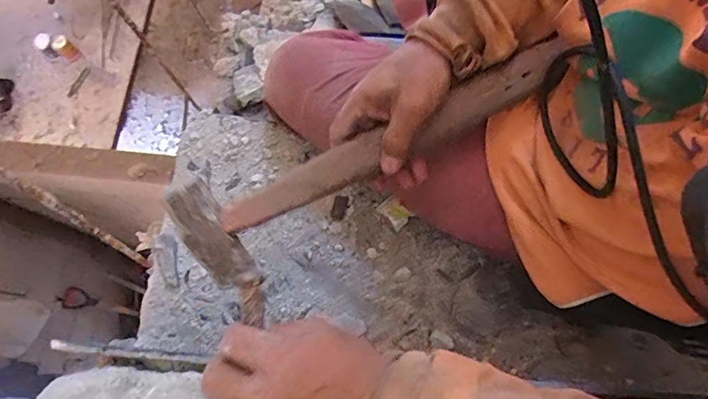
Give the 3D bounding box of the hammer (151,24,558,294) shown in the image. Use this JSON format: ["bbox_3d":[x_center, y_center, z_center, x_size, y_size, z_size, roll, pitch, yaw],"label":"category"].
[{"bbox_3d":[0.019,-0.041,0.406,0.352,0.049,0.082,-27,74,0],"label":"hammer"}]

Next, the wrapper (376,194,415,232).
[{"bbox_3d":[0.049,0.015,0.580,0.027,0.011,0.037,-42,76,-10],"label":"wrapper"}]

